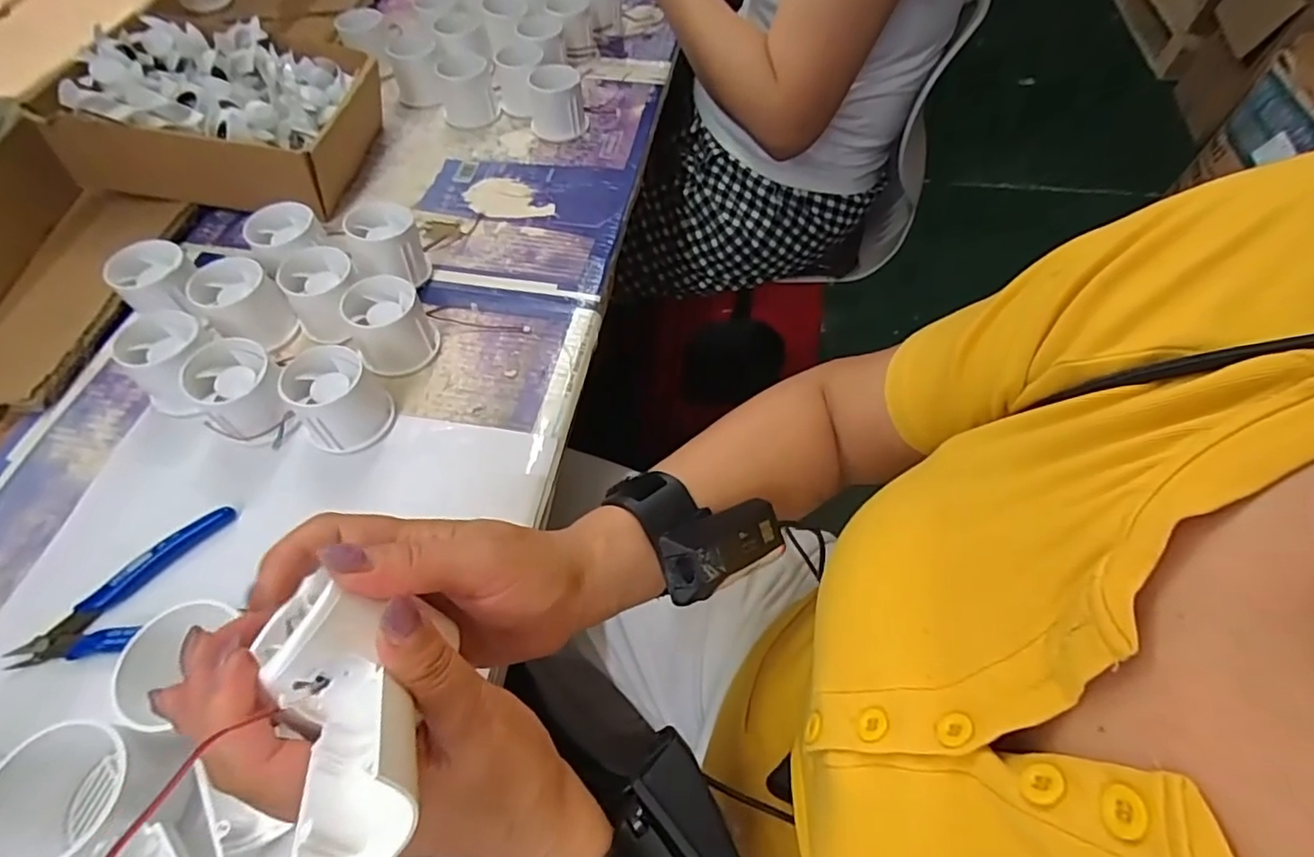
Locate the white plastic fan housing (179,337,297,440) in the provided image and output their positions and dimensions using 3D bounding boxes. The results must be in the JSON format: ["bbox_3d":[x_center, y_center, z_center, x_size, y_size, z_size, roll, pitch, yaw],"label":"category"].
[{"bbox_3d":[-0.273,-0.021,0.403,0.058,0.050,0.054,38,65,21],"label":"white plastic fan housing"}]

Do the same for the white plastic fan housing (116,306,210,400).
[{"bbox_3d":[-0.333,-0.045,0.419,0.058,0.047,0.059,10,58,6],"label":"white plastic fan housing"}]

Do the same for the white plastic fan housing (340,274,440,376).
[{"bbox_3d":[-0.193,-0.075,0.440,0.053,0.049,0.050,0,58,0],"label":"white plastic fan housing"}]

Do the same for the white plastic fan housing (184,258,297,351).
[{"bbox_3d":[-0.303,-0.089,0.448,0.049,0.046,0.060,-36,65,-21],"label":"white plastic fan housing"}]

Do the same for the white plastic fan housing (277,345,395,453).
[{"bbox_3d":[-0.215,-0.019,0.408,0.056,0.048,0.054,0,58,0],"label":"white plastic fan housing"}]

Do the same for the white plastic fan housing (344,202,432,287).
[{"bbox_3d":[-0.213,-0.144,0.484,0.049,0.053,0.055,-17,59,-11],"label":"white plastic fan housing"}]

